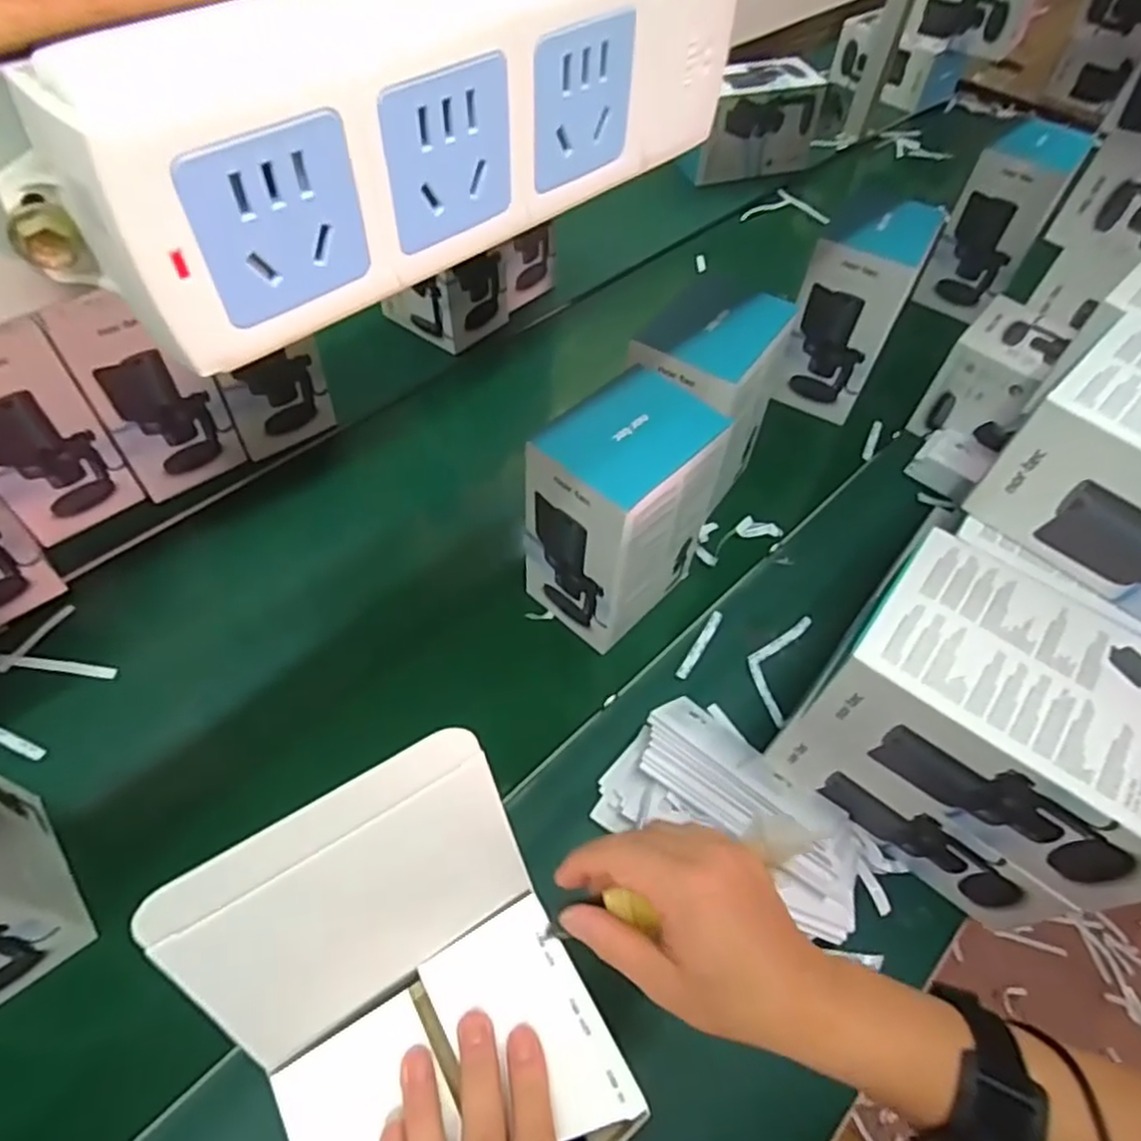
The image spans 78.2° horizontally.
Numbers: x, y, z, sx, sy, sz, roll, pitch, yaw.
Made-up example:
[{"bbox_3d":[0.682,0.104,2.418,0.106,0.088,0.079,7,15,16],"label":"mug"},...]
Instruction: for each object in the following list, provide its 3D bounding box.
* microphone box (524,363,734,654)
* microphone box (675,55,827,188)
[{"bbox_3d":[0.050,-0.054,0.691,0.114,0.230,0.154,37,61,22],"label":"microphone box"},{"bbox_3d":[0.322,-0.798,1.260,0.258,0.168,0.108,-11,56,-10],"label":"microphone box"}]

